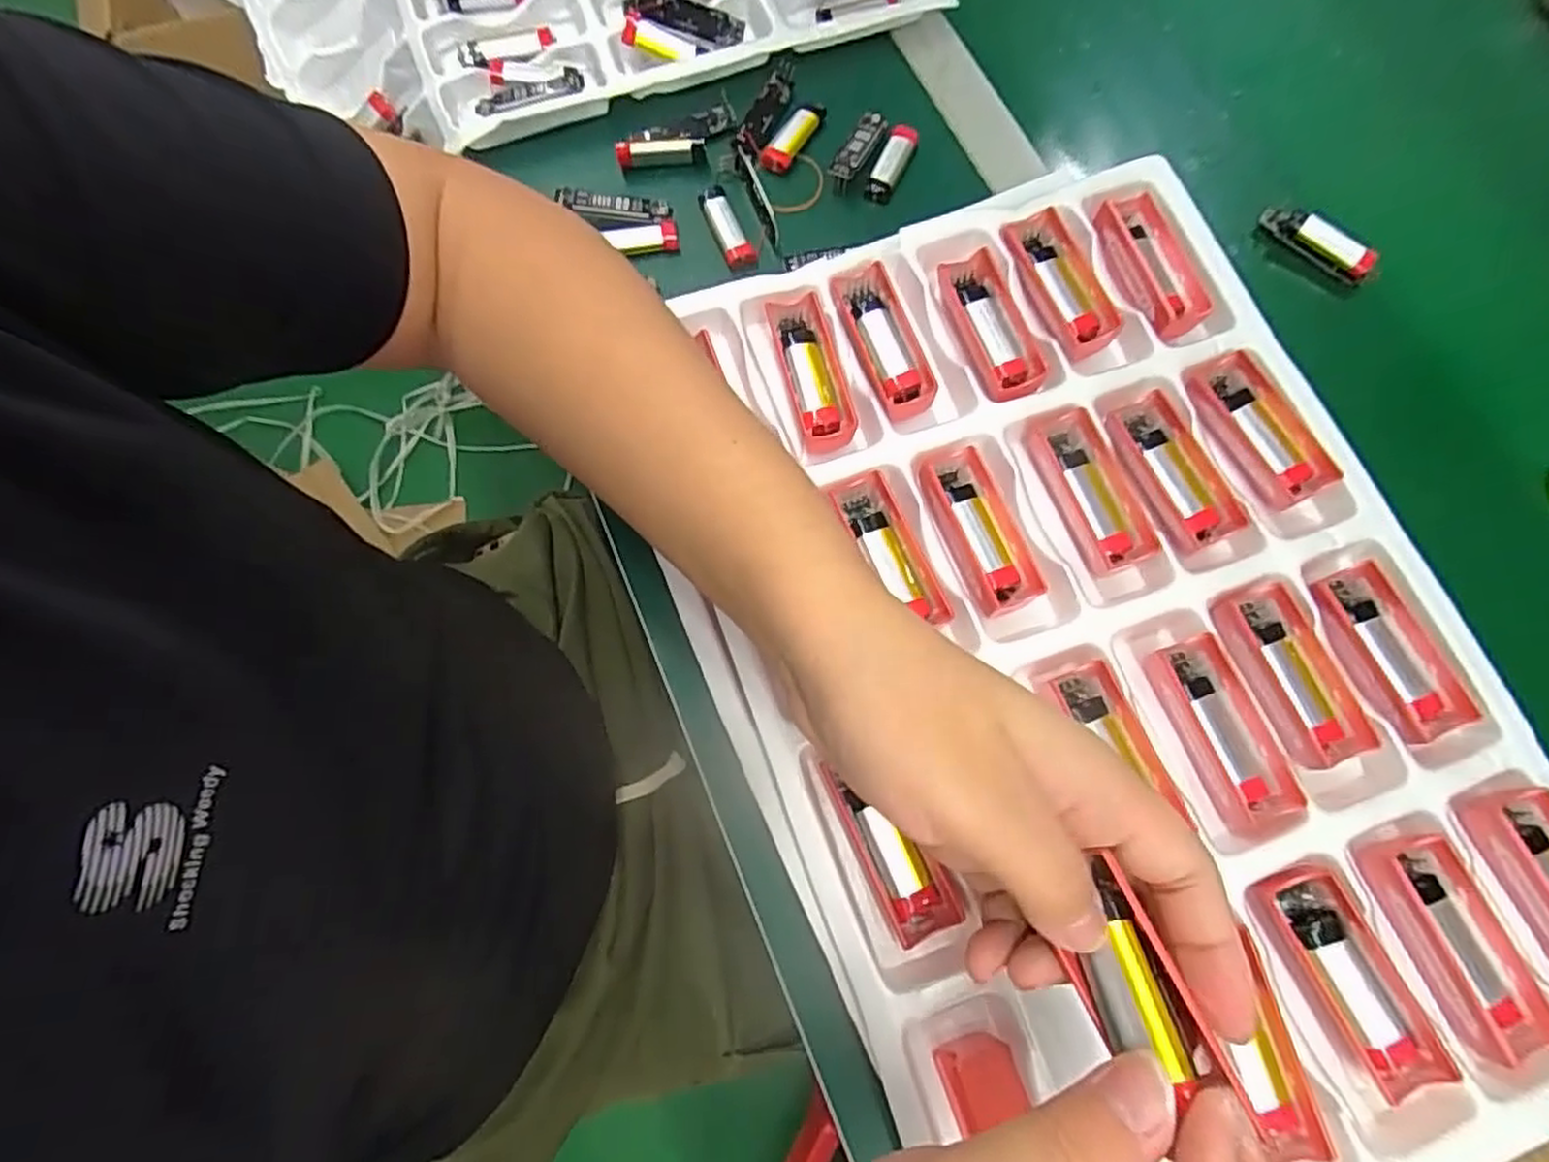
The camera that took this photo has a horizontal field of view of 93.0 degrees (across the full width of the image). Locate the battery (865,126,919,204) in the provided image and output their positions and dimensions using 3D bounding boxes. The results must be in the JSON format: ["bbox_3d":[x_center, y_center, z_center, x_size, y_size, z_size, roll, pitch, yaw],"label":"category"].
[{"bbox_3d":[0.074,-0.261,0.461,0.017,0.011,0.056,22,74,7],"label":"battery"}]

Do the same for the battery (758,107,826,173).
[{"bbox_3d":[0.012,-0.282,0.466,0.019,0.015,0.060,29,75,8],"label":"battery"}]

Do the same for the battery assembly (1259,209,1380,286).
[{"bbox_3d":[0.332,-0.205,0.445,0.017,0.013,0.072,-44,78,-12],"label":"battery assembly"}]

